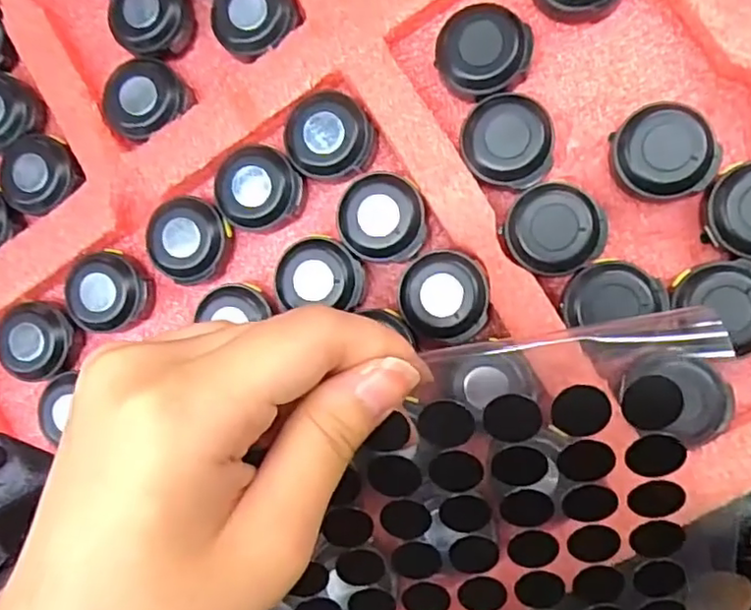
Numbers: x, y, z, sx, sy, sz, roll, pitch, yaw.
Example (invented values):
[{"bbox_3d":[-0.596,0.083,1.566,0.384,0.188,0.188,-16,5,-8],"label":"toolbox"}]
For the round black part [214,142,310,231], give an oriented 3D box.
[{"bbox_3d":[-0.040,-0.040,0.221,0.029,0.011,0.027,0,91,10],"label":"round black part"}]

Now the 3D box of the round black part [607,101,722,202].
[{"bbox_3d":[0.088,-0.046,0.197,0.029,0.012,0.028,0,91,10],"label":"round black part"}]

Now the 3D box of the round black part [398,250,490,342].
[{"bbox_3d":[0.022,-0.003,0.205,0.028,0.005,0.028,0,91,10],"label":"round black part"}]

